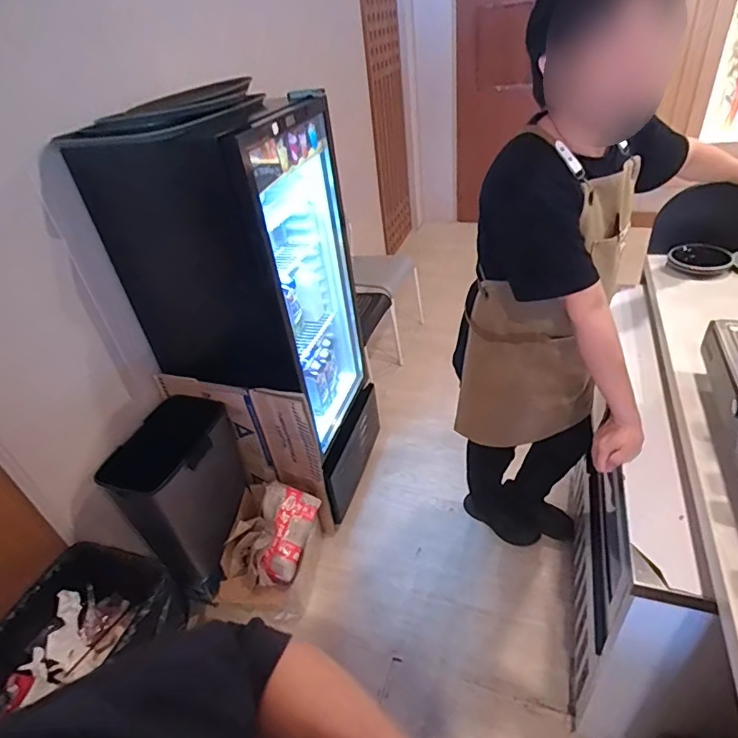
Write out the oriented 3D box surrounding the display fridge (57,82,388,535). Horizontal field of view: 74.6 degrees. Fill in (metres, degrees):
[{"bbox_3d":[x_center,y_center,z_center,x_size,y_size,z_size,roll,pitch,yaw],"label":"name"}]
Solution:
[{"bbox_3d":[-0.377,-0.177,1.641,0.600,1.313,0.616,4,38,15],"label":"display fridge"}]

